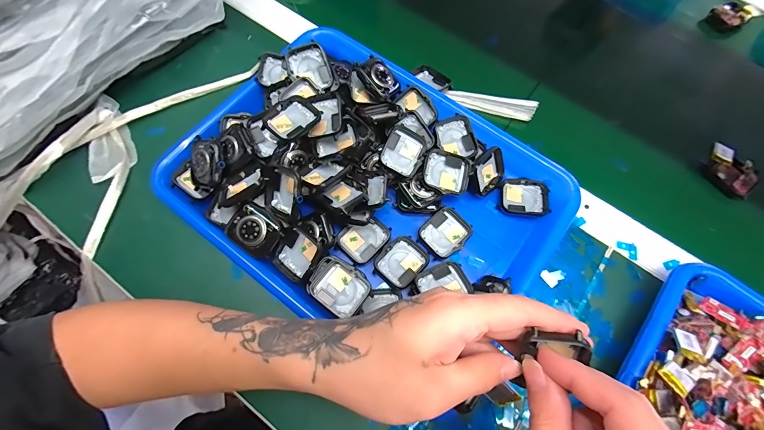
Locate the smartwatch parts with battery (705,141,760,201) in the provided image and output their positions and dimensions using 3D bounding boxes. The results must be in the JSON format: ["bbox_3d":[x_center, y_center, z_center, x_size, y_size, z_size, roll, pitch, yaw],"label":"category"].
[{"bbox_3d":[0.367,-0.047,0.348,0.034,0.019,0.057,-25,72,-10],"label":"smartwatch parts with battery"}]

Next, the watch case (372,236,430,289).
[{"bbox_3d":[0.018,0.043,0.300,0.037,0.011,0.044,42,74,13],"label":"watch case"}]

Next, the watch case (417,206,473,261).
[{"bbox_3d":[0.059,0.017,0.307,0.043,0.009,0.039,-40,75,-14],"label":"watch case"}]

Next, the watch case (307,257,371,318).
[{"bbox_3d":[-0.036,0.062,0.280,0.047,0.023,0.037,34,73,11],"label":"watch case"}]

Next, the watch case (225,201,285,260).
[{"bbox_3d":[-0.106,0.012,0.274,0.040,0.012,0.035,35,73,11],"label":"watch case"}]

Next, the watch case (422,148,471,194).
[{"bbox_3d":[0.060,-0.040,0.304,0.042,0.012,0.042,14,84,-9],"label":"watch case"}]

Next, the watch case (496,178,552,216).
[{"bbox_3d":[0.138,-0.017,0.320,0.044,0.008,0.037,12,70,3],"label":"watch case"}]

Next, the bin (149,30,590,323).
[{"bbox_3d":[-0.013,-0.029,0.303,0.327,0.059,0.248,36,73,12],"label":"bin"}]

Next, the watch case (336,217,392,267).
[{"bbox_3d":[-0.016,0.022,0.306,0.044,0.008,0.038,-42,76,-15],"label":"watch case"}]

